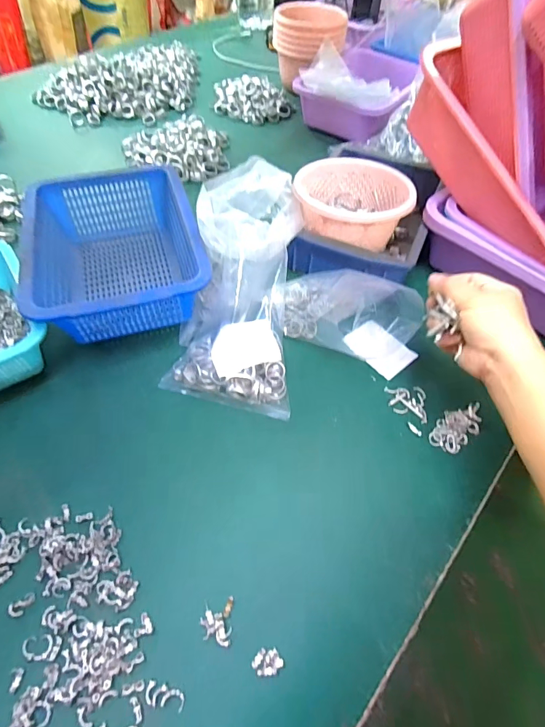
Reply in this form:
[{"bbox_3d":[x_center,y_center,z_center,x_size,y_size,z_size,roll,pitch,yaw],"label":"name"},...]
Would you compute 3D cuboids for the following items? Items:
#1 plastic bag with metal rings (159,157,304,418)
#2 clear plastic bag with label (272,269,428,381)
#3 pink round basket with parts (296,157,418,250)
[{"bbox_3d":[-0.040,-0.104,0.443,0.138,0.145,0.281,4,54,2],"label":"plastic bag with metal rings"},{"bbox_3d":[0.088,-0.063,0.464,0.179,0.072,0.094,22,57,15],"label":"clear plastic bag with label"},{"bbox_3d":[0.110,-0.206,0.518,0.133,0.059,0.135,0,54,-1],"label":"pink round basket with parts"}]

